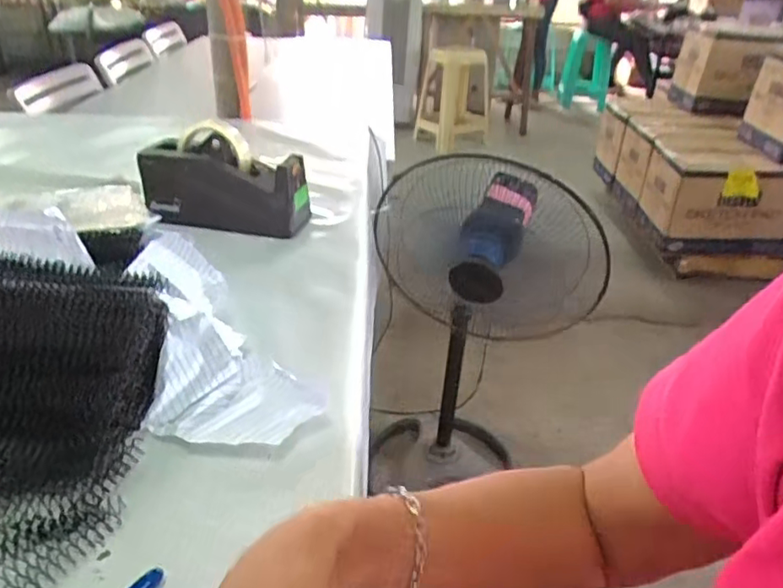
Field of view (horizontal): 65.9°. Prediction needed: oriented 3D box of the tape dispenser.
[{"bbox_3d":[-0.210,-0.139,0.761,0.205,0.114,0.066,0,30,-4],"label":"tape dispenser"}]

